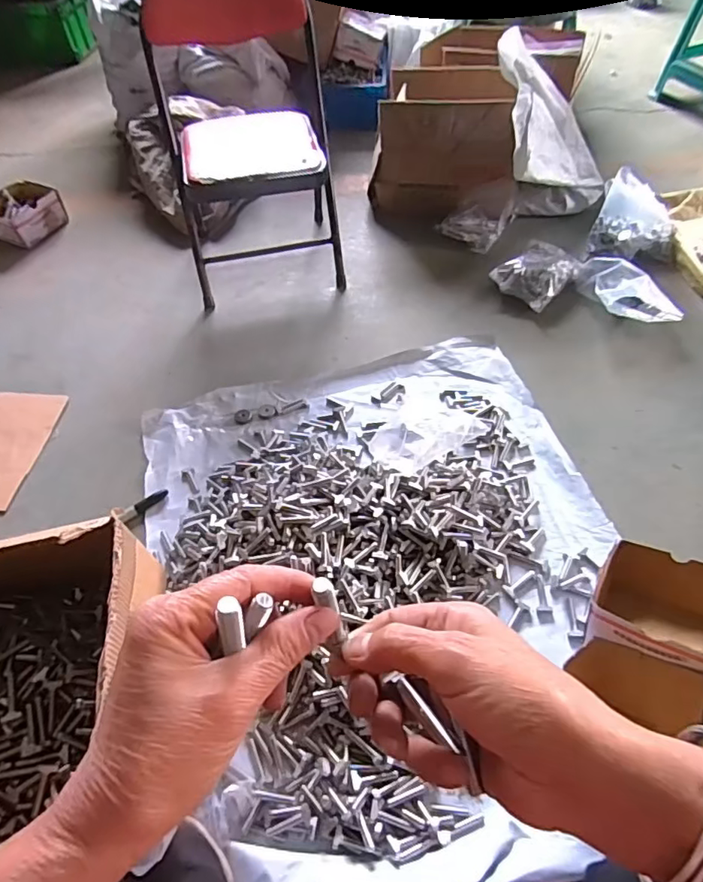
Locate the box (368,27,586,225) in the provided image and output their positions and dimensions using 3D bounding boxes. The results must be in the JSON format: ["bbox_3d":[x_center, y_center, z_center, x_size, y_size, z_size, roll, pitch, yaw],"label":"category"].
[{"bbox_3d":[0.320,-0.807,1.361,0.421,0.331,0.523,22,50,26],"label":"box"}]

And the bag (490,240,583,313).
[{"bbox_3d":[0.402,-0.364,1.151,0.130,0.065,0.167,33,55,33],"label":"bag"}]

